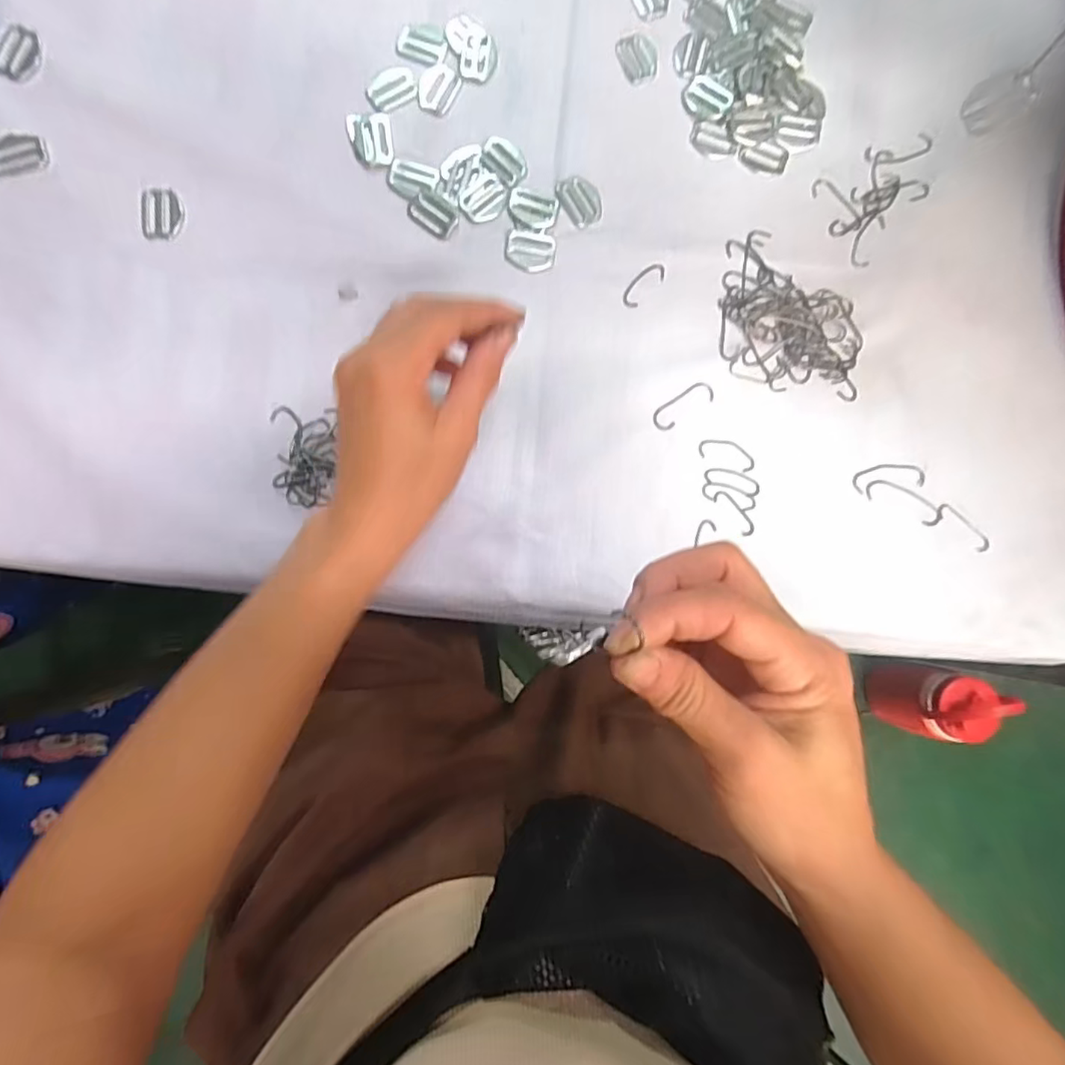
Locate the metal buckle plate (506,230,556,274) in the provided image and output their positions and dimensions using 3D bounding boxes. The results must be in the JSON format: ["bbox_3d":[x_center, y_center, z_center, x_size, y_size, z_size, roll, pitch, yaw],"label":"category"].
[{"bbox_3d":[-0.001,-0.184,0.381,0.032,0.004,0.027,7,86,-4],"label":"metal buckle plate"}]

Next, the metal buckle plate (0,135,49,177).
[{"bbox_3d":[-0.315,-0.232,0.357,0.032,0.004,0.024,-27,89,-6],"label":"metal buckle plate"}]

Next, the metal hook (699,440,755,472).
[{"bbox_3d":[0.128,-0.052,0.380,0.038,0.004,0.016,18,85,-3],"label":"metal hook"}]

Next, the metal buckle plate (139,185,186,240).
[{"bbox_3d":[-0.232,-0.201,0.365,0.025,0.004,0.032,-5,87,-5],"label":"metal buckle plate"}]

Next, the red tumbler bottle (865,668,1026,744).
[{"bbox_3d":[0.712,0.304,1.046,0.105,0.235,0.120,16,85,-3],"label":"red tumbler bottle"}]

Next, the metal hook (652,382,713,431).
[{"bbox_3d":[0.099,-0.083,0.382,0.045,0.004,0.016,-33,89,-6],"label":"metal hook"}]

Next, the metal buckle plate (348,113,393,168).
[{"bbox_3d":[-0.106,-0.257,0.381,0.027,0.004,0.036,-7,87,-5],"label":"metal buckle plate"}]

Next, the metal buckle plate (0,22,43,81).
[{"bbox_3d":[-0.320,-0.298,0.363,0.023,0.007,0.033,31,84,-2],"label":"metal buckle plate"}]

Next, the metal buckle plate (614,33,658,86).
[{"bbox_3d":[0.073,-0.326,0.400,0.028,0.004,0.033,-20,88,-5],"label":"metal buckle plate"}]

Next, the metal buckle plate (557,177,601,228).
[{"bbox_3d":[0.033,-0.221,0.385,0.026,0.004,0.033,-39,90,-6],"label":"metal buckle plate"}]

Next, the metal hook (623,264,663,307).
[{"bbox_3d":[0.074,-0.165,0.387,0.036,0.004,0.015,-44,90,-6],"label":"metal hook"}]

